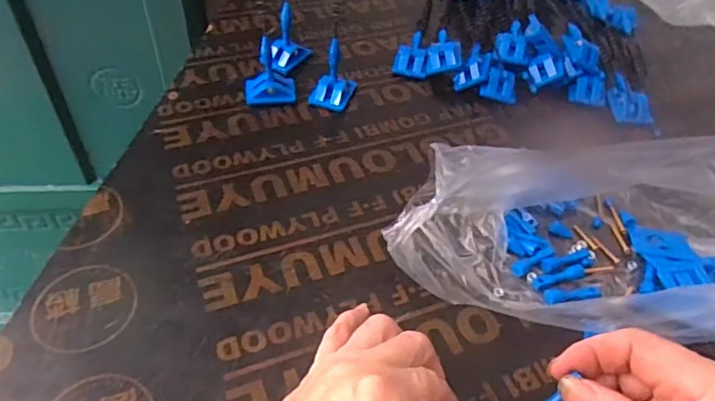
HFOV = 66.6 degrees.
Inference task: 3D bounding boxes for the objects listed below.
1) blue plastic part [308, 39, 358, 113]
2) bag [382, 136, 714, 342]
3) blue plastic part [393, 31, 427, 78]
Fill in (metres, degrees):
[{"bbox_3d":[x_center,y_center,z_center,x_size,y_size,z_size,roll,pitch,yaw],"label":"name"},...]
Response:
[{"bbox_3d":[-0.022,-0.114,0.496,0.032,0.056,0.036,19,49,13],"label":"blue plastic part"},{"bbox_3d":[0.153,0.012,0.373,0.244,0.081,0.131,8,47,3],"label":"bag"},{"bbox_3d":[0.057,-0.153,0.562,0.032,0.020,0.062,8,47,3],"label":"blue plastic part"}]

